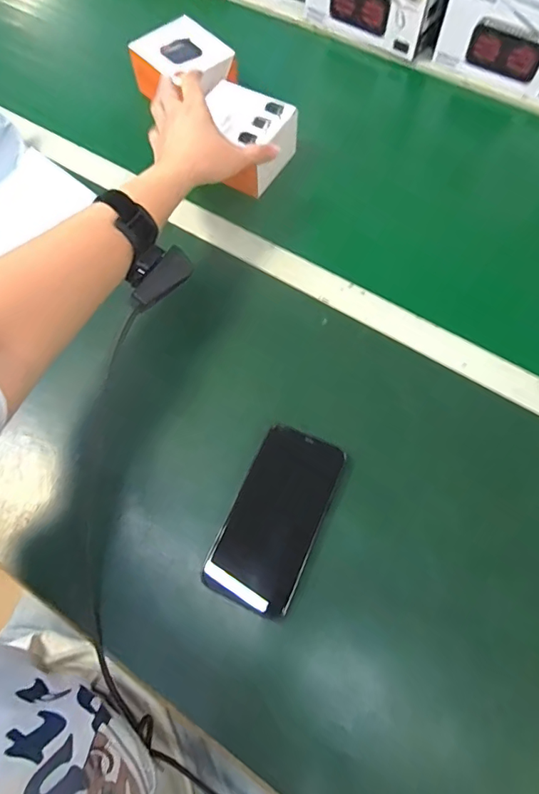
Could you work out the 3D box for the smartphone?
[{"bbox_3d":[0.006,0.108,0.423,0.080,0.015,0.157,22,70,10],"label":"smartphone"}]

